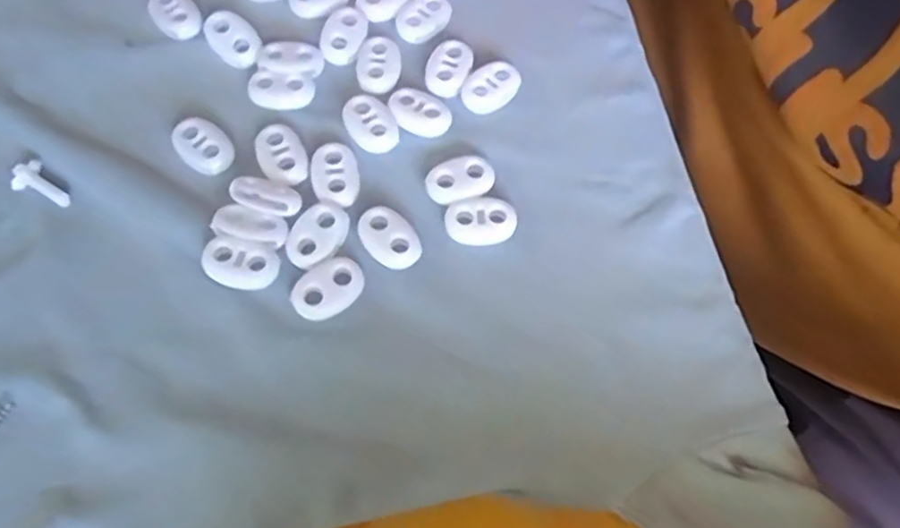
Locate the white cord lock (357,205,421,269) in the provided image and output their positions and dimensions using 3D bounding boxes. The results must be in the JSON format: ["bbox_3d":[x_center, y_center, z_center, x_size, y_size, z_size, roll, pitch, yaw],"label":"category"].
[{"bbox_3d":[-0.019,-0.008,0.206,0.015,0.004,0.022,-32,71,-14],"label":"white cord lock"}]

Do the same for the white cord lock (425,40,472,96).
[{"bbox_3d":[-0.001,-0.069,0.230,0.015,0.004,0.020,24,68,9],"label":"white cord lock"}]

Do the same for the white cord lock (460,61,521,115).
[{"bbox_3d":[0.014,-0.061,0.230,0.020,0.005,0.014,-36,72,-15],"label":"white cord lock"}]

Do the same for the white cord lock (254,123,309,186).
[{"bbox_3d":[-0.055,-0.036,0.217,0.015,0.004,0.023,-21,69,-10],"label":"white cord lock"}]

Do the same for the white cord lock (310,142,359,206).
[{"bbox_3d":[-0.037,-0.029,0.212,0.015,0.004,0.022,-12,67,-6],"label":"white cord lock"}]

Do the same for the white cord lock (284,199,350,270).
[{"bbox_3d":[-0.041,-0.010,0.203,0.015,0.004,0.021,27,69,10],"label":"white cord lock"}]

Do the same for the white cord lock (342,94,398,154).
[{"bbox_3d":[-0.026,-0.046,0.220,0.015,0.004,0.022,-26,70,-12],"label":"white cord lock"}]

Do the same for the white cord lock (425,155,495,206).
[{"bbox_3d":[0.003,-0.027,0.215,0.021,0.004,0.014,-23,69,-11],"label":"white cord lock"}]

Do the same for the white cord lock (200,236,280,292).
[{"bbox_3d":[-0.062,0.000,0.197,0.021,0.004,0.014,8,67,2],"label":"white cord lock"}]

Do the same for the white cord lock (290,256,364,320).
[{"bbox_3d":[-0.036,0.006,0.197,0.021,0.004,0.015,-32,71,-14],"label":"white cord lock"}]

